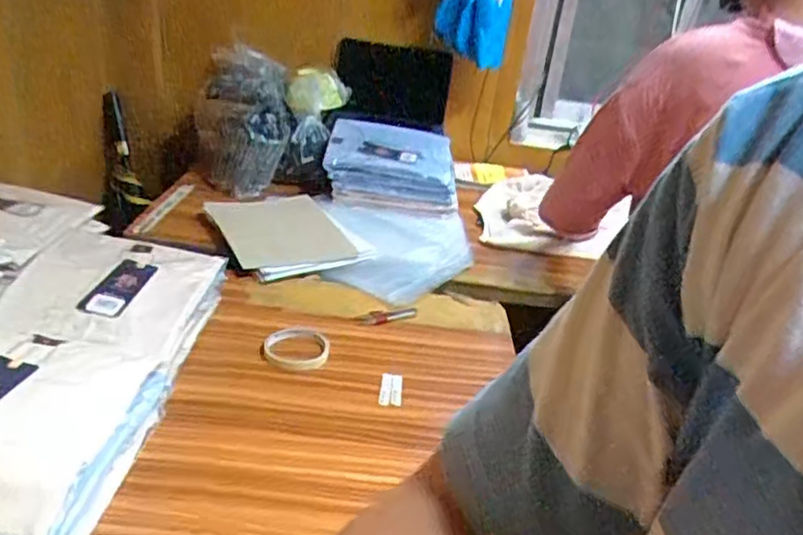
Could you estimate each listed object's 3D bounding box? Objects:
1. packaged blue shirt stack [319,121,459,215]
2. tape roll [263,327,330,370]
[{"bbox_3d":[-0.025,-0.206,1.410,0.271,0.134,0.258,4,27,-8],"label":"packaged blue shirt stack"},{"bbox_3d":[-0.142,0.107,0.911,0.087,0.011,0.096,5,27,-4],"label":"tape roll"}]

